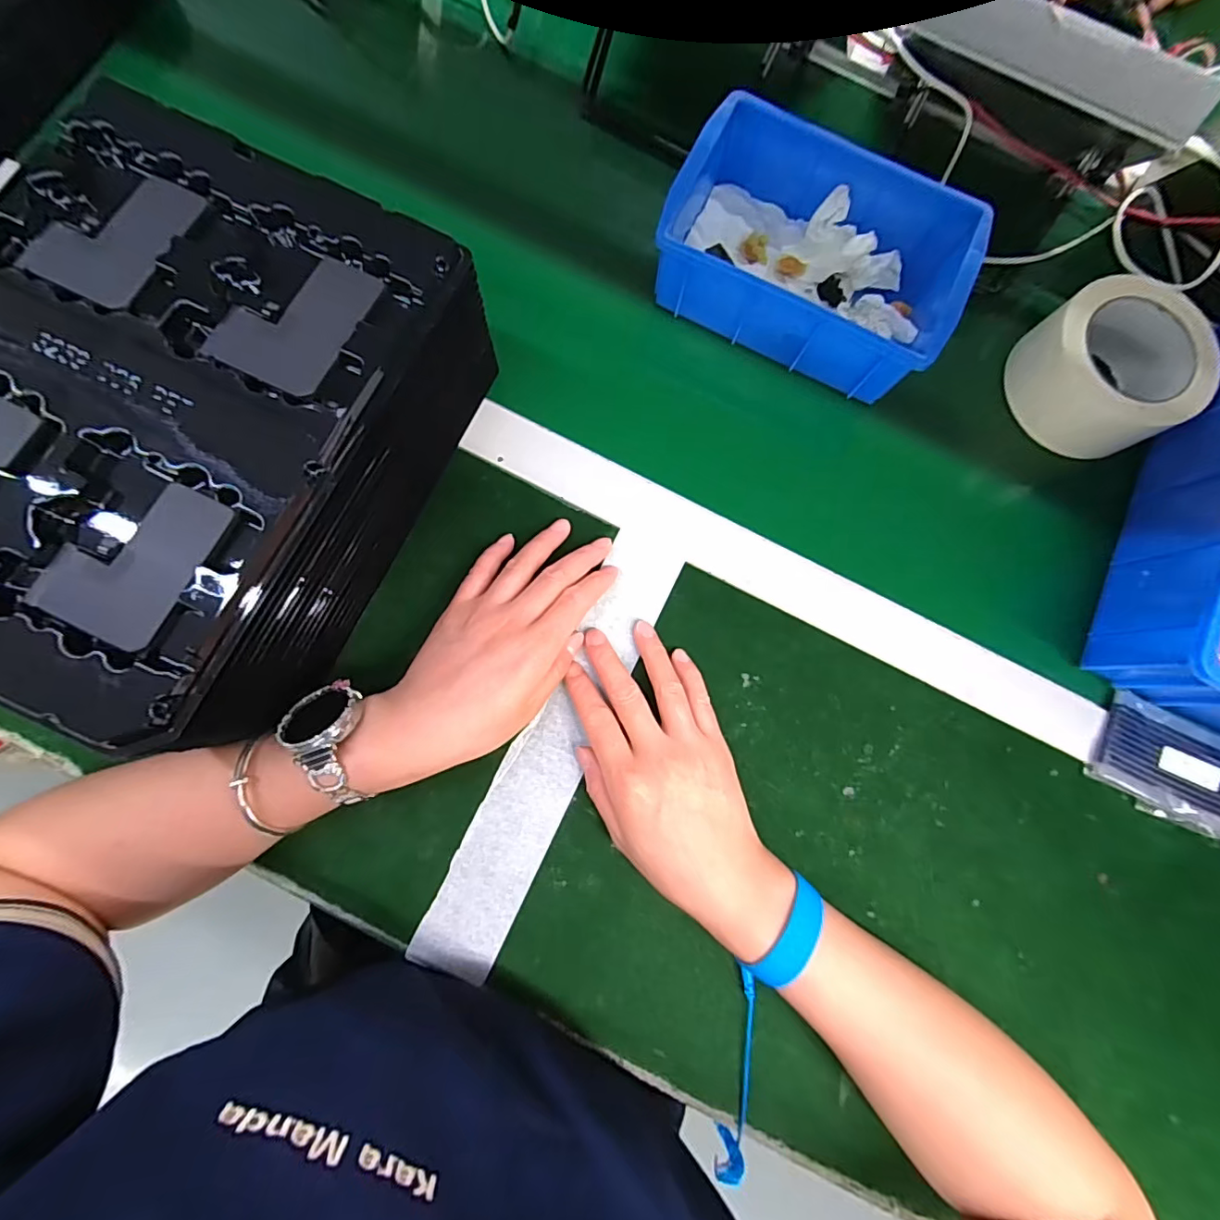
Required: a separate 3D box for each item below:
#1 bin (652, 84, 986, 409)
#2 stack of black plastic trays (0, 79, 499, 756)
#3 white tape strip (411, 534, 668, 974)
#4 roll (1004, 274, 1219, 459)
[{"bbox_3d":[0.144,-0.253,0.372,0.200,0.060,0.144,26,82,1],"label":"bin"},{"bbox_3d":[-0.226,-0.095,0.299,0.220,0.115,0.284,26,82,1],"label":"stack of black plastic trays"},{"bbox_3d":[-0.037,0.091,0.343,0.050,0.004,0.284,26,80,1],"label":"white tape strip"},{"bbox_3d":[0.359,-0.173,0.383,0.108,0.057,0.108,0,82,-3],"label":"roll"}]

